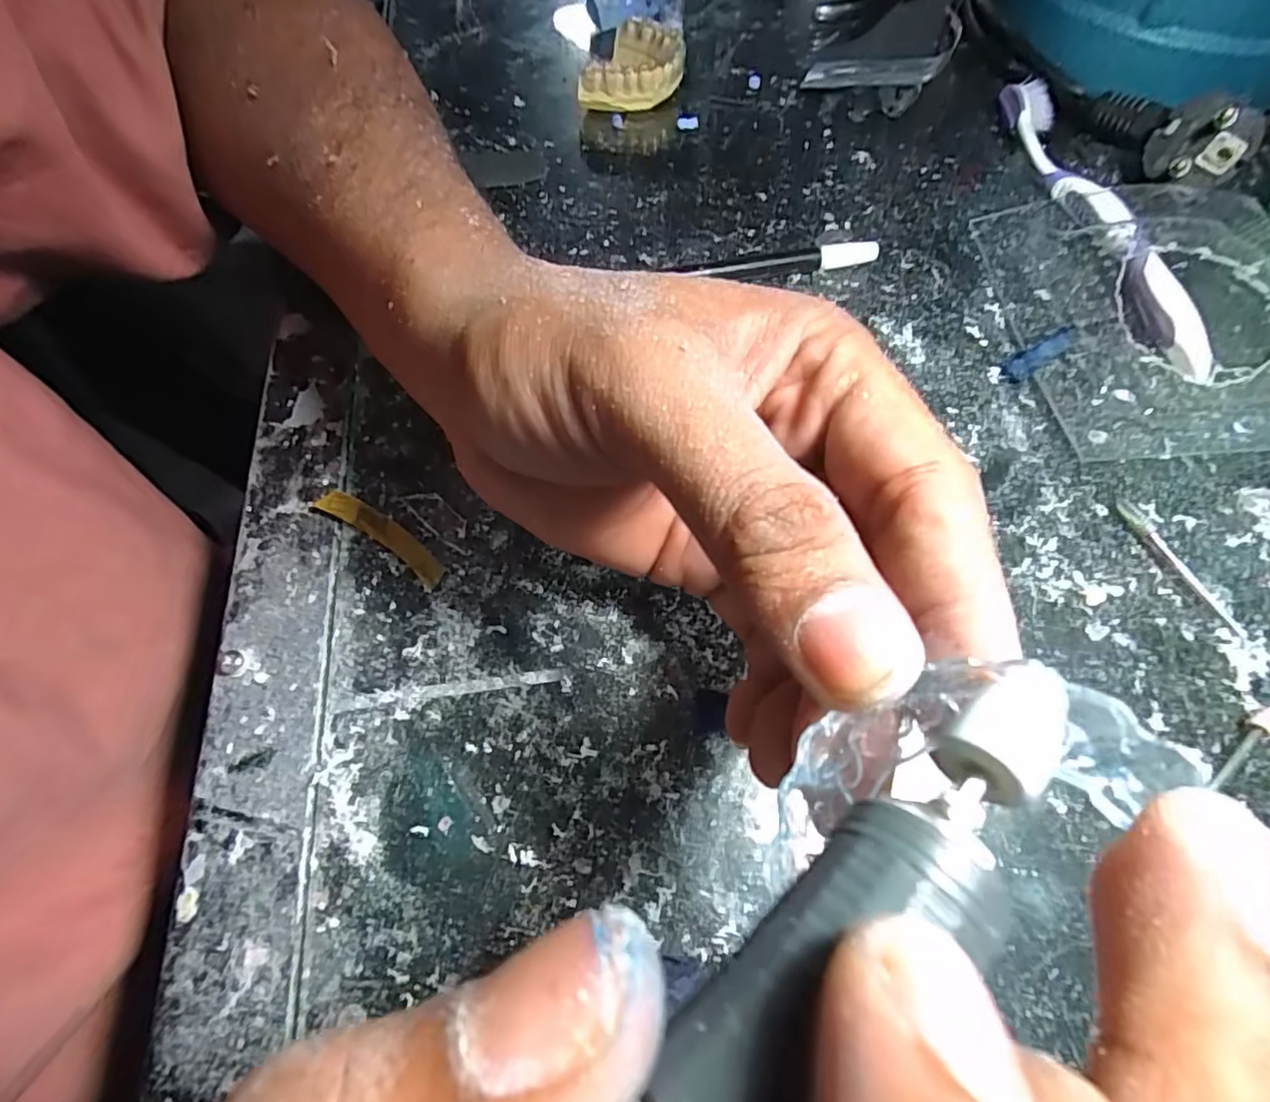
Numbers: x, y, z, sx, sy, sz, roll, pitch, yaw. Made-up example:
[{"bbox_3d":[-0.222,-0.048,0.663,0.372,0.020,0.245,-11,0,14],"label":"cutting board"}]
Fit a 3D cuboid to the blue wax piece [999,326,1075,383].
[{"bbox_3d":[0.152,-0.074,0.226,0.031,0.004,0.009,-34,67,-1],"label":"blue wax piece"}]

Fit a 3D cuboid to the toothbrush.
[{"bbox_3d":[0.197,-0.146,0.255,0.028,0.012,0.181,-3,64,-1],"label":"toothbrush"}]

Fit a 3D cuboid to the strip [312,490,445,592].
[{"bbox_3d":[-0.083,-0.006,0.195,0.052,0.004,0.011,32,68,15],"label":"strip"}]

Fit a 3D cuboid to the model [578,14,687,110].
[{"bbox_3d":[0.001,-0.249,0.307,0.048,0.019,0.061,19,65,10],"label":"model"}]

